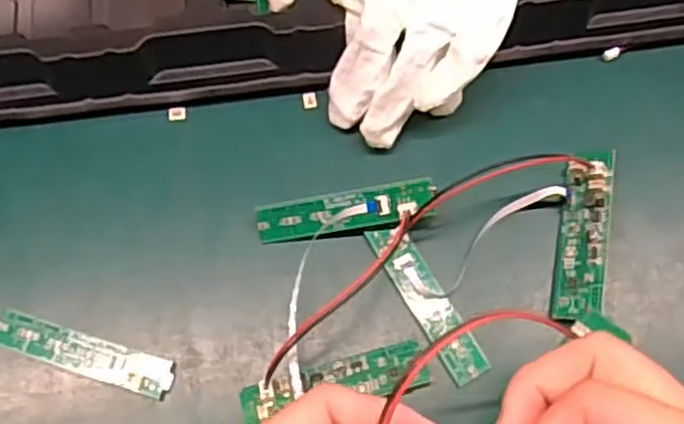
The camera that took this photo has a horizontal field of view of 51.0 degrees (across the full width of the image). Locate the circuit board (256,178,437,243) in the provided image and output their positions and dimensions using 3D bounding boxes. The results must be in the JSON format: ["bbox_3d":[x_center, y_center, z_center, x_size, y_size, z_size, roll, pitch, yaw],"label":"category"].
[{"bbox_3d":[0.001,0.001,0.330,0.082,0.009,0.020,-10,95,10],"label":"circuit board"}]

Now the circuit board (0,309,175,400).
[{"bbox_3d":[-0.116,0.064,0.323,0.082,0.004,0.018,16,73,6],"label":"circuit board"}]

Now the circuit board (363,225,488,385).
[{"bbox_3d":[0.039,0.041,0.328,0.019,0.004,0.079,-29,74,-8],"label":"circuit board"}]

